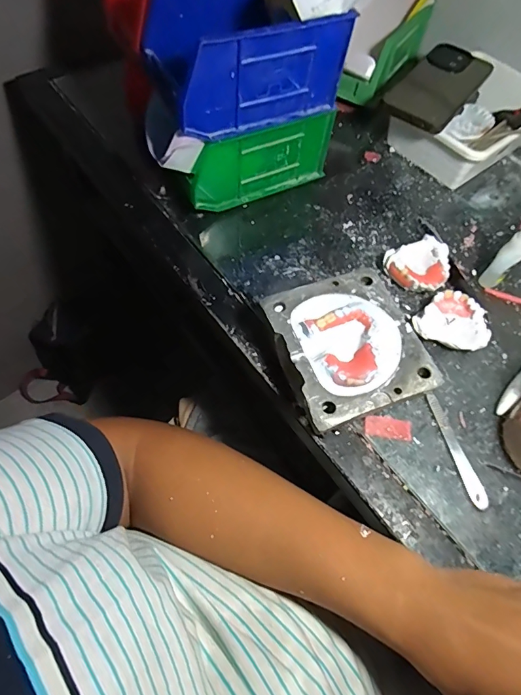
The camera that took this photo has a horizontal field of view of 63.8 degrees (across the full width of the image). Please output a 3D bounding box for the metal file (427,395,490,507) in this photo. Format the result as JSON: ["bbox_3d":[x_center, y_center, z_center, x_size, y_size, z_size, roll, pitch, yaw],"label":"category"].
[{"bbox_3d":[0.165,0.085,0.353,0.013,0.004,0.098,-13,64,-8],"label":"metal file"}]

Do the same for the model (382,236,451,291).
[{"bbox_3d":[0.167,-0.081,0.436,0.066,0.026,0.056,-22,65,-13],"label":"model"}]

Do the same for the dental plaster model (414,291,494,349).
[{"bbox_3d":[0.186,-0.020,0.404,0.057,0.026,0.062,-39,70,-19],"label":"dental plaster model"}]

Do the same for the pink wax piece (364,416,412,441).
[{"bbox_3d":[0.110,0.069,0.360,0.040,0.004,0.018,9,63,3],"label":"pink wax piece"}]

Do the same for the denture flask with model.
[{"bbox_3d":[0.074,0.003,0.372,0.113,0.044,0.126,-18,64,-11],"label":"denture flask with model"}]

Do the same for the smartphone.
[{"bbox_3d":[0.216,-0.317,0.502,0.077,0.011,0.168,34,65,14],"label":"smartphone"}]

